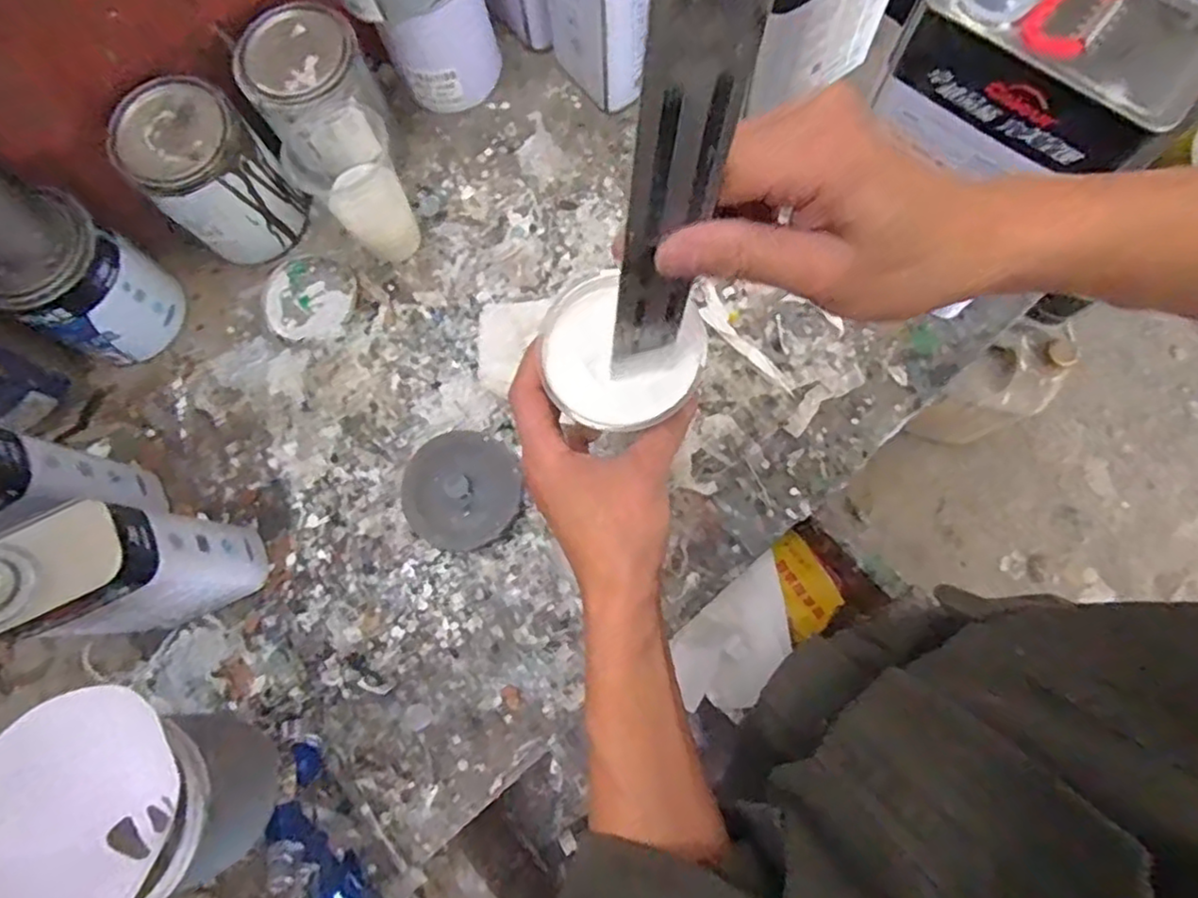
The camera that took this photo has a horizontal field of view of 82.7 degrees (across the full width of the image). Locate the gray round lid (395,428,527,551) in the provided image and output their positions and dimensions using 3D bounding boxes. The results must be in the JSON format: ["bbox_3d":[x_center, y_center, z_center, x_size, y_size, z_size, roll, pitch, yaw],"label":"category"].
[{"bbox_3d":[-0.117,0.035,0.581,0.100,0.016,0.095,-32,98,-6],"label":"gray round lid"}]

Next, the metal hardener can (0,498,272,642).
[{"bbox_3d":[-0.349,0.093,0.507,0.113,0.199,0.058,-22,77,-4],"label":"metal hardener can"}]

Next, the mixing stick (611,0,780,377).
[{"bbox_3d":[0.024,-0.085,0.226,0.037,0.216,0.006,-12,71,-7],"label":"mixing stick"}]

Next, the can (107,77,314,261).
[{"bbox_3d":[-0.345,-0.244,0.615,0.100,0.138,0.101,0,76,1],"label":"can"}]

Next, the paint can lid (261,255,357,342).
[{"bbox_3d":[-0.280,-0.148,0.660,0.088,0.007,0.090,0,76,1],"label":"paint can lid"}]

